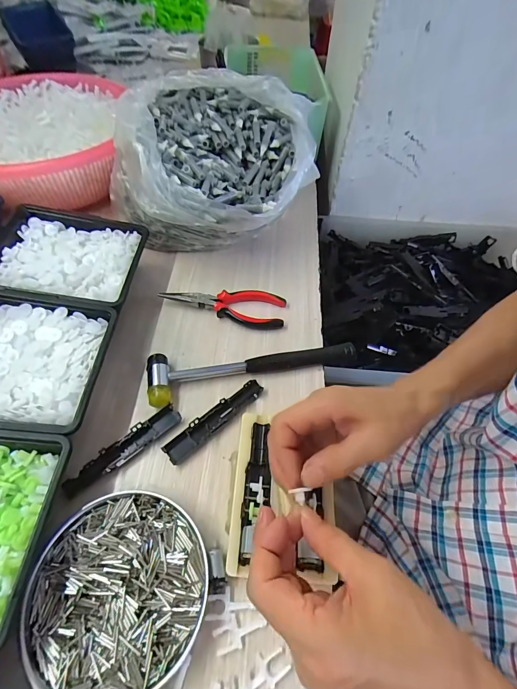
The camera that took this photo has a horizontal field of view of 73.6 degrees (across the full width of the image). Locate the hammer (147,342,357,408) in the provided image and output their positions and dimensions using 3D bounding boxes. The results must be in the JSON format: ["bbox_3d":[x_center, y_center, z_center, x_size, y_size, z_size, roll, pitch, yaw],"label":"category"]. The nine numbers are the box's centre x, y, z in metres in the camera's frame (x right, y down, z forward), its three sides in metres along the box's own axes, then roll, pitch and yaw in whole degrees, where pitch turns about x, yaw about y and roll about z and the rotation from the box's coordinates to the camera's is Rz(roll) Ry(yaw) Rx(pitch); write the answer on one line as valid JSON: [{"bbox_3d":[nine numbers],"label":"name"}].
[{"bbox_3d":[-0.005,0.018,0.398,0.237,0.021,0.054,-12,56,-11],"label":"hammer"}]

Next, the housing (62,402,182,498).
[{"bbox_3d":[-0.132,0.104,0.343,0.119,0.012,0.023,-34,62,-23],"label":"housing"}]

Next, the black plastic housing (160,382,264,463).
[{"bbox_3d":[-0.045,0.078,0.364,0.118,0.010,0.022,-36,63,-25],"label":"black plastic housing"}]

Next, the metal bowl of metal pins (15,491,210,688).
[{"bbox_3d":[-0.107,0.189,0.268,0.129,0.034,0.130,1,54,-2],"label":"metal bowl of metal pins"}]

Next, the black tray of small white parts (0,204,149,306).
[{"bbox_3d":[-0.234,-0.108,0.420,0.167,0.033,0.147,2,54,-1],"label":"black tray of small white parts"}]

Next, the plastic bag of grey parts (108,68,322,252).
[{"bbox_3d":[-0.056,-0.241,0.473,0.229,0.146,0.249,34,60,20],"label":"plastic bag of grey parts"}]

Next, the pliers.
[{"bbox_3d":[-0.045,-0.050,0.450,0.156,0.021,0.052,8,54,3],"label":"pliers"}]

